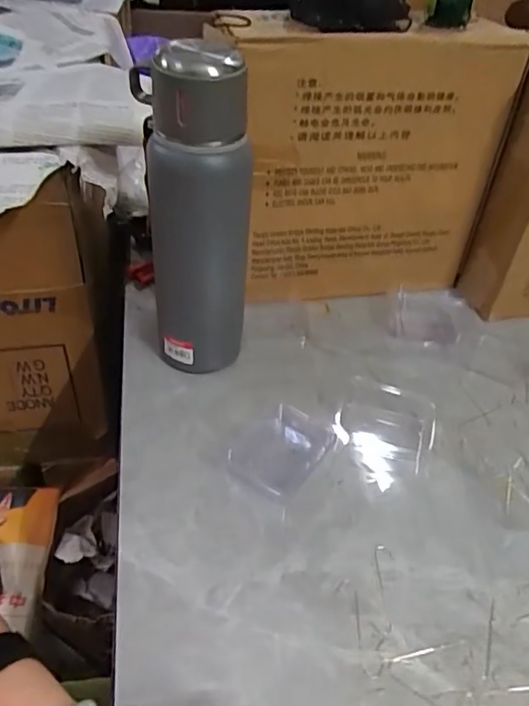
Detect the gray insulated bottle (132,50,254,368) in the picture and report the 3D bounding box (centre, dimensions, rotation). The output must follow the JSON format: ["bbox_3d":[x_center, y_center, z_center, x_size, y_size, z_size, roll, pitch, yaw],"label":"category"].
[{"bbox_3d":[-0.057,-0.104,0.468,0.069,0.267,0.075,-18,47,-25],"label":"gray insulated bottle"}]

